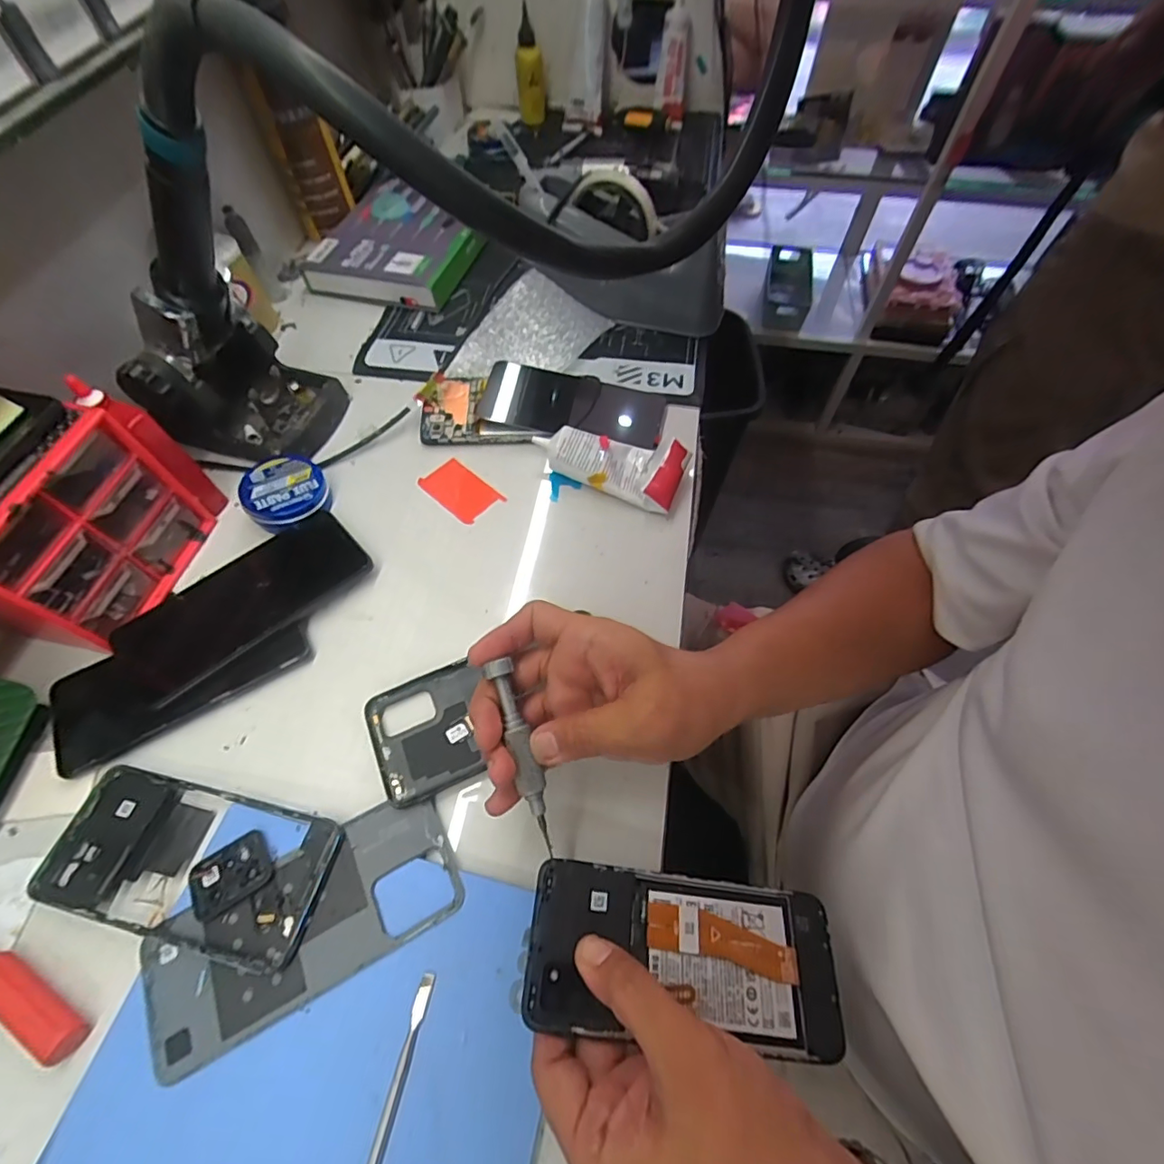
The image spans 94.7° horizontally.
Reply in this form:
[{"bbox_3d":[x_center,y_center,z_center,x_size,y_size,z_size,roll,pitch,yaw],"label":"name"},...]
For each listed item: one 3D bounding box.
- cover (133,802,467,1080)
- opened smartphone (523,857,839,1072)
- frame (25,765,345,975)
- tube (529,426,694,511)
[{"bbox_3d":[-0.150,0.183,0.292,0.162,0.004,0.073,-25,63,-15],"label":"cover"},{"bbox_3d":[0.054,0.190,0.275,0.160,0.012,0.070,11,60,-4],"label":"opened smartphone"},{"bbox_3d":[-0.226,0.159,0.308,0.166,0.007,0.075,9,58,10],"label":"frame"},{"bbox_3d":[0.023,-0.100,0.443,0.120,0.034,0.053,20,61,11],"label":"tube"}]

